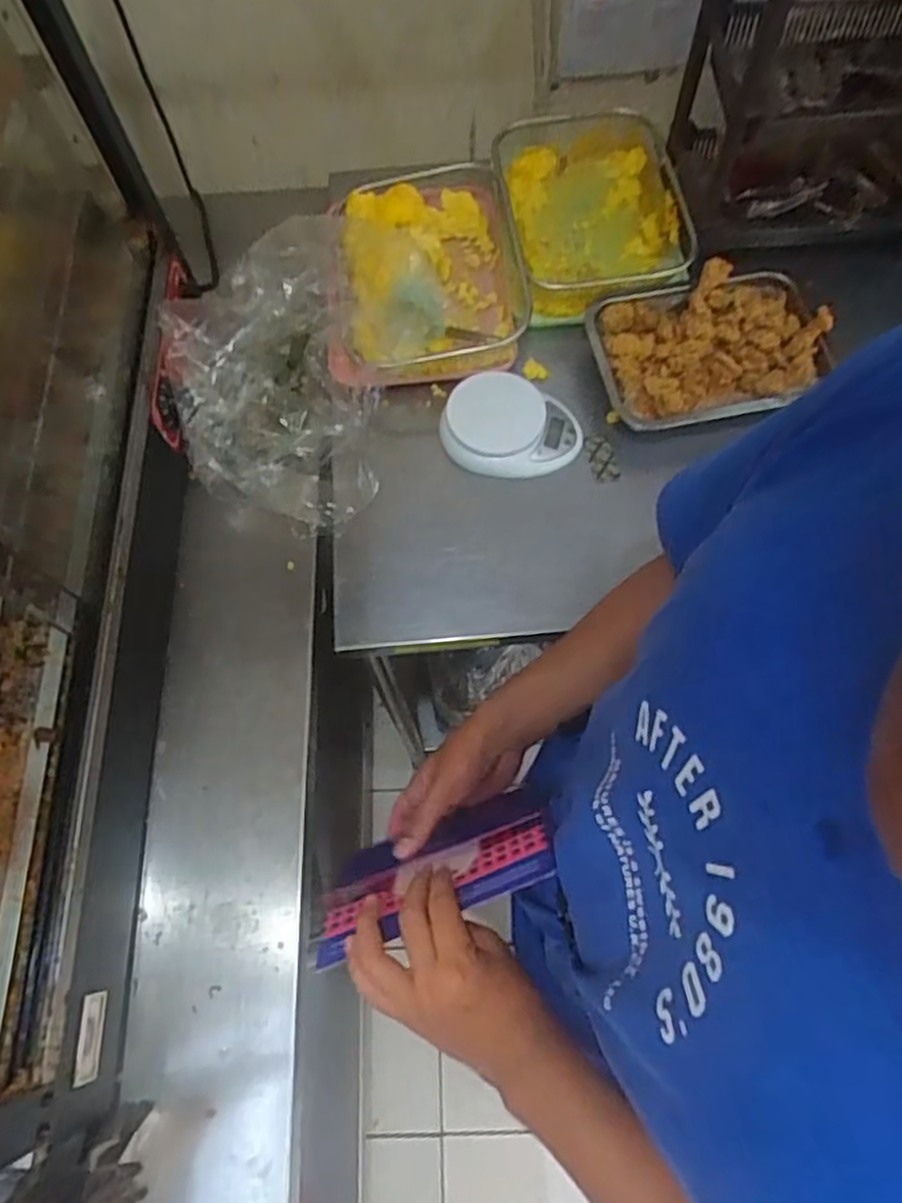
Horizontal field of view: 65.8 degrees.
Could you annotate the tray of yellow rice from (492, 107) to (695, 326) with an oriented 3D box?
[{"bbox_3d":[0.168,-0.487,0.855,0.212,0.081,0.312,-10,68,-2],"label":"tray of yellow rice"}]

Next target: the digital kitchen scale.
[{"bbox_3d":[0.067,-0.195,0.773,0.155,0.040,0.117,8,68,5],"label":"digital kitchen scale"}]

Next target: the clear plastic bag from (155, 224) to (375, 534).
[{"bbox_3d":[-0.206,-0.260,0.779,0.214,0.126,0.367,-9,68,-2],"label":"clear plastic bag"}]

